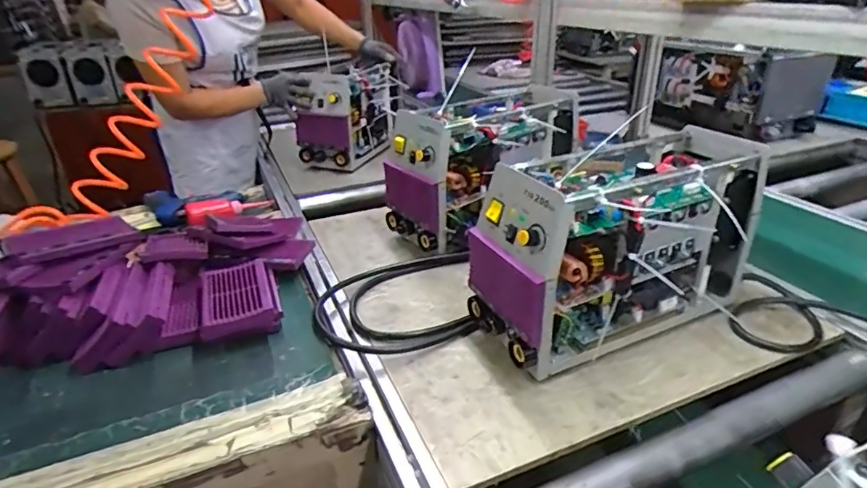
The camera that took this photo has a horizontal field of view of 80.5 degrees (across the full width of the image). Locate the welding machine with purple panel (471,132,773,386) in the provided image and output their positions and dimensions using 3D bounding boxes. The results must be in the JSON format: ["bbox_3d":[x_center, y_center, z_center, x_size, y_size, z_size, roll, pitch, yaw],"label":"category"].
[{"bbox_3d":[0.247,0.003,0.691,0.381,0.236,0.147,-16,31,-25],"label":"welding machine with purple panel"}]

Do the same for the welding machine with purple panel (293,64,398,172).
[{"bbox_3d":[-0.221,-0.339,1.354,0.139,0.236,0.302,10,30,20],"label":"welding machine with purple panel"}]

